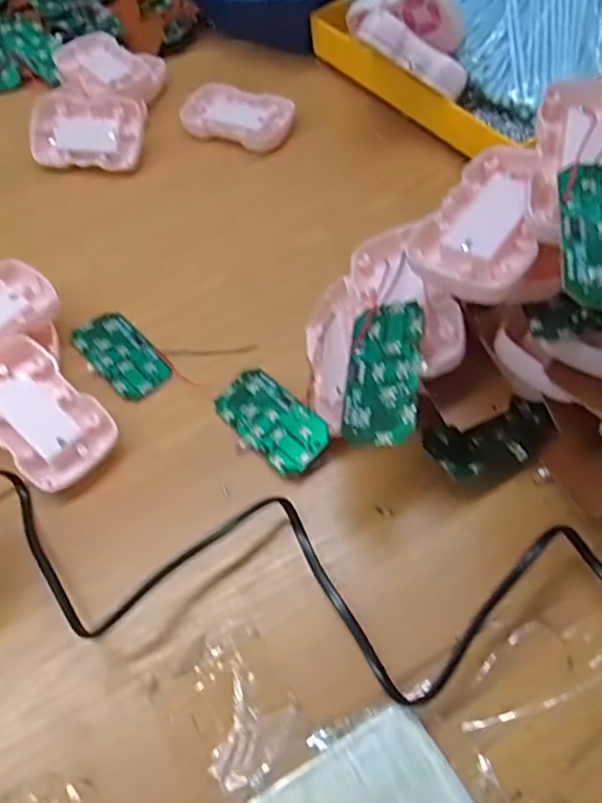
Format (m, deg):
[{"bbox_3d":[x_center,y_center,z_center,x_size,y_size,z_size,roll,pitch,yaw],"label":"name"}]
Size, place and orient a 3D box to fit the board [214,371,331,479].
[{"bbox_3d":[-0.017,0.010,0.361,0.037,0.004,0.073,-46,60,-7],"label":"board"}]

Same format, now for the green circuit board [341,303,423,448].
[{"bbox_3d":[0.040,-0.014,0.302,0.038,0.004,0.072,-2,67,30],"label":"green circuit board"}]

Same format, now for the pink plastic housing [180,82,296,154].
[{"bbox_3d":[-0.053,-0.236,0.521,0.092,0.014,0.059,17,60,14],"label":"pink plastic housing"}]

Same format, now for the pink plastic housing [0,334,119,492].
[{"bbox_3d":[-0.152,0.005,0.361,0.093,0.019,0.054,43,72,9],"label":"pink plastic housing"}]

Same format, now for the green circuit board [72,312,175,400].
[{"bbox_3d":[-0.115,-0.030,0.399,0.037,0.004,0.072,-39,63,-20],"label":"green circuit board"}]

